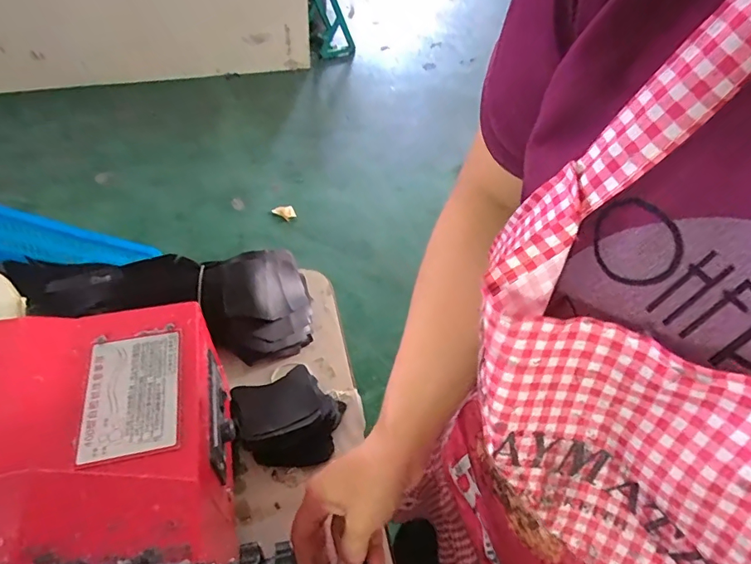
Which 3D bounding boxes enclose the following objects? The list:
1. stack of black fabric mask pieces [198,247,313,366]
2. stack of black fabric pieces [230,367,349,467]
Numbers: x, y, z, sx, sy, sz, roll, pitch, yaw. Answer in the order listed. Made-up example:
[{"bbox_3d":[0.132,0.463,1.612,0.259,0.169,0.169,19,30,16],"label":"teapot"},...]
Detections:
[{"bbox_3d":[-0.143,0.031,0.606,0.119,0.104,0.108,-17,54,-16],"label":"stack of black fabric mask pieces"},{"bbox_3d":[-0.092,0.155,0.539,0.115,0.043,0.109,-19,55,-17],"label":"stack of black fabric pieces"}]

